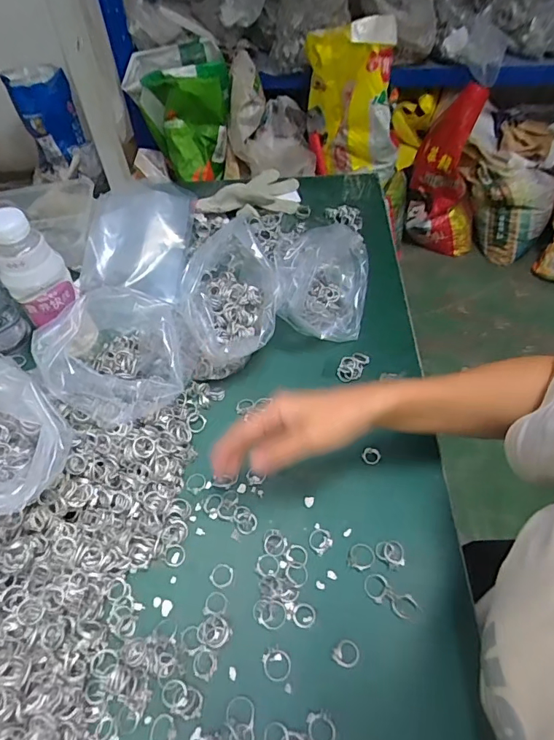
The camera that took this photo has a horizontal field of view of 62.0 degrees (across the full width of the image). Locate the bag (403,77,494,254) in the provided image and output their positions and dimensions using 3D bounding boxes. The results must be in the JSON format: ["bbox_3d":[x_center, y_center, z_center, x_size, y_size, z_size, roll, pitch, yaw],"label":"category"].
[{"bbox_3d":[0.616,-0.667,1.660,0.279,0.574,0.156,20,54,16],"label":"bag"}]

